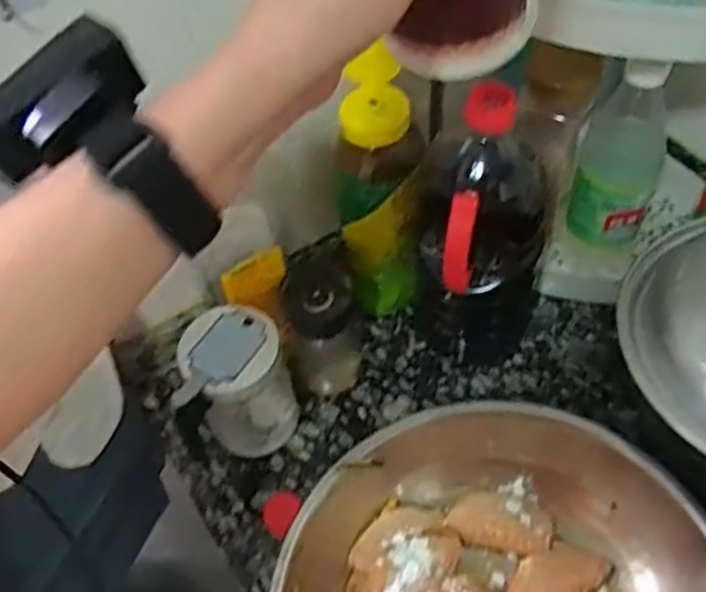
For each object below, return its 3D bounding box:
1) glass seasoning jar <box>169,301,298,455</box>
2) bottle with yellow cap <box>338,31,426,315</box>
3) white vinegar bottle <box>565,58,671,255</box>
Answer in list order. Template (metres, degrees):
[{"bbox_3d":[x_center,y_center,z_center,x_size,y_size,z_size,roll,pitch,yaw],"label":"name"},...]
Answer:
[{"bbox_3d":[-0.094,0.074,0.617,0.076,0.131,0.077,-3,54,4],"label":"glass seasoning jar"},{"bbox_3d":[0.026,-0.075,0.635,0.064,0.269,0.059,2,54,7],"label":"bottle with yellow cap"},{"bbox_3d":[0.230,-0.121,0.629,0.066,0.183,0.059,14,57,15],"label":"white vinegar bottle"}]

